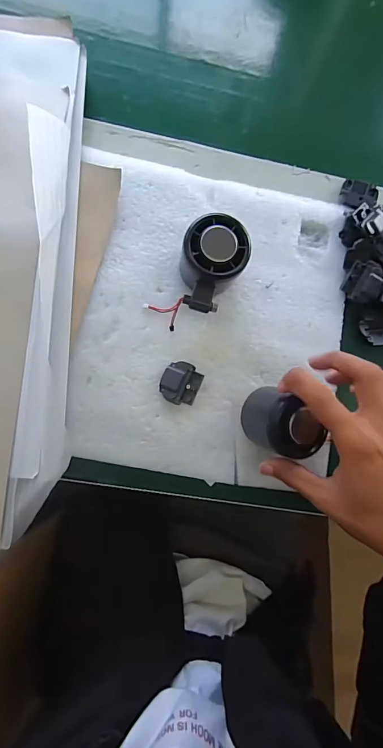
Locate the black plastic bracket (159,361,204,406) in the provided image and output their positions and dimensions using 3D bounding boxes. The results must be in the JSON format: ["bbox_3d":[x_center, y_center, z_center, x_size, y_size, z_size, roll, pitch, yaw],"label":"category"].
[{"bbox_3d":[-0.009,0.008,0.343,0.034,0.009,0.037,27,83,-5],"label":"black plastic bracket"}]

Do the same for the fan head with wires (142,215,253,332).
[{"bbox_3d":[0.009,-0.085,0.329,0.054,0.055,0.094,30,82,-4],"label":"fan head with wires"}]

